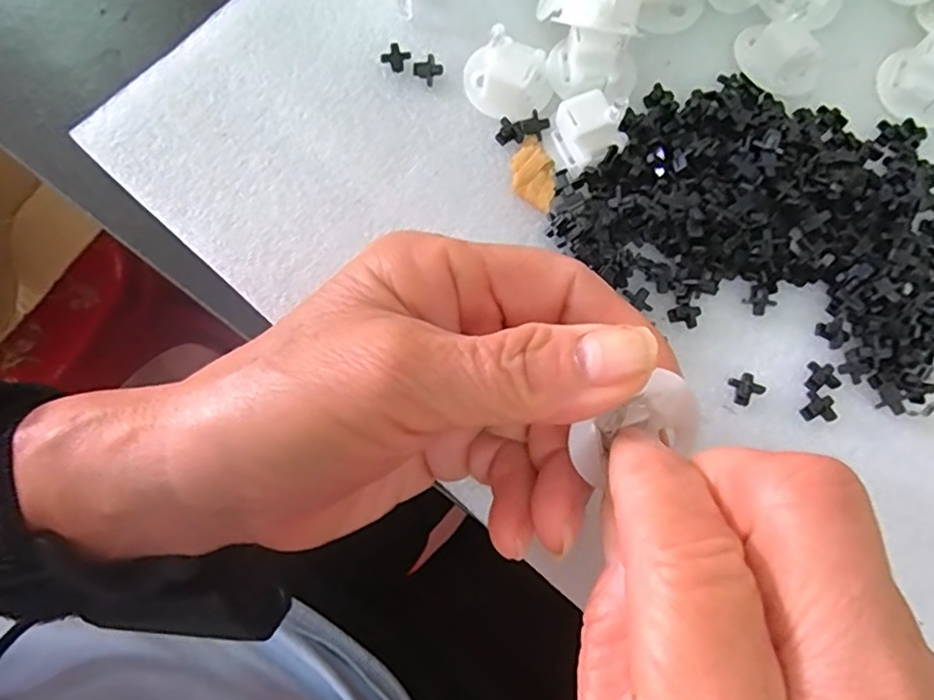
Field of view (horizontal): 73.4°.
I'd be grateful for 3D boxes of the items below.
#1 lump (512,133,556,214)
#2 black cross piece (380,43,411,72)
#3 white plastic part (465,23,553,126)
[{"bbox_3d":[0.023,-0.062,0.221,0.014,0.004,0.028,-3,77,-1],"label":"lump"},{"bbox_3d":[-0.026,-0.107,0.230,0.009,0.004,0.009,36,79,8],"label":"black cross piece"},{"bbox_3d":[0.015,-0.099,0.225,0.032,0.010,0.029,34,79,7],"label":"white plastic part"}]

